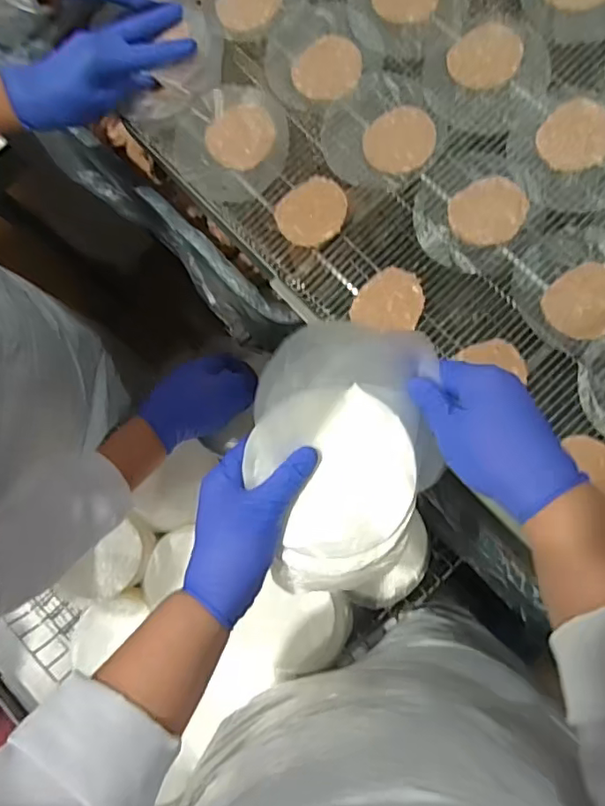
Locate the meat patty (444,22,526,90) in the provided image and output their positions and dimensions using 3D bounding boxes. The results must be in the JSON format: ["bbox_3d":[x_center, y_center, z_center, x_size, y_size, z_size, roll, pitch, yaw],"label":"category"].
[{"bbox_3d":[0.182,-0.344,0.566,0.073,0.004,0.061,-41,80,-1],"label":"meat patty"}]

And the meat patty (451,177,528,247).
[{"bbox_3d":[0.179,-0.183,0.547,0.072,0.004,0.063,-16,81,3],"label":"meat patty"}]

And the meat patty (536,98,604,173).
[{"bbox_3d":[0.263,-0.255,0.547,0.065,0.005,0.074,34,87,9],"label":"meat patty"}]

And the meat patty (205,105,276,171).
[{"bbox_3d":[-0.061,-0.270,0.580,0.067,0.005,0.062,-1,82,6],"label":"meat patty"}]

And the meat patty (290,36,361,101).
[{"bbox_3d":[0.027,-0.341,0.582,0.065,0.004,0.073,36,87,9],"label":"meat patty"}]

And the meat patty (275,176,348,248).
[{"bbox_3d":[0.012,-0.189,0.570,0.067,0.009,0.064,-1,82,6],"label":"meat patty"}]

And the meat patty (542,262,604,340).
[{"bbox_3d":[0.261,-0.094,0.523,0.071,0.005,0.063,-43,80,-1],"label":"meat patty"}]

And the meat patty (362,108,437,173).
[{"bbox_3d":[0.095,-0.260,0.563,0.067,0.004,0.067,11,83,7],"label":"meat patty"}]

